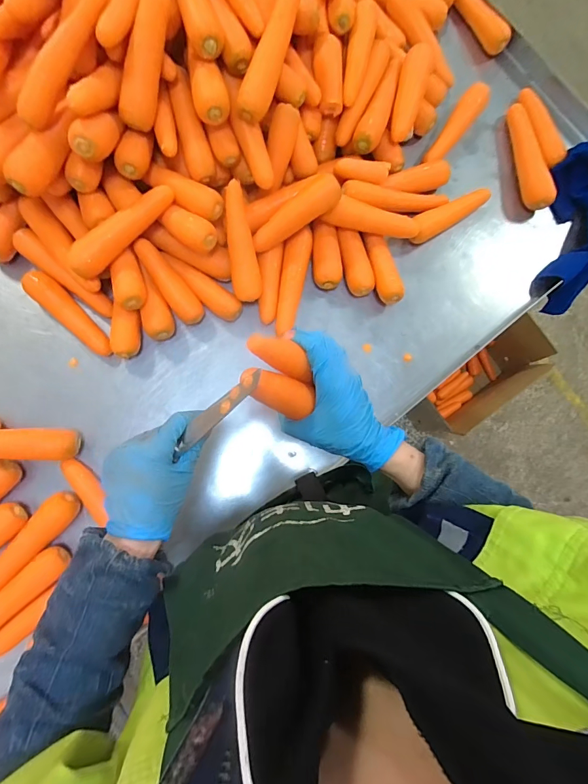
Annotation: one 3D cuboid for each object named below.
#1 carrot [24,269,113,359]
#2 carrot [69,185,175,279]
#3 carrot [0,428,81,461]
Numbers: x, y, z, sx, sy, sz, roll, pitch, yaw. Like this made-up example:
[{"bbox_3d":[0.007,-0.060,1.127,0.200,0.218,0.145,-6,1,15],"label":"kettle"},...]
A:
[{"bbox_3d":[-0.340,-0.117,0.593,0.174,0.033,0.037,43,81,3],"label":"carrot"},{"bbox_3d":[-0.240,-0.227,0.539,0.039,0.032,0.168,42,81,2],"label":"carrot"},{"bbox_3d":[-0.414,0.073,0.554,0.200,0.046,0.048,2,82,-4],"label":"carrot"}]

